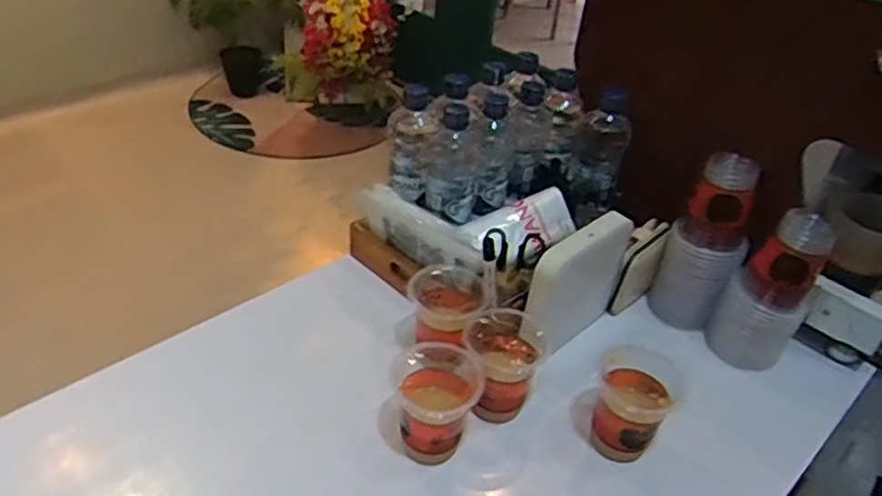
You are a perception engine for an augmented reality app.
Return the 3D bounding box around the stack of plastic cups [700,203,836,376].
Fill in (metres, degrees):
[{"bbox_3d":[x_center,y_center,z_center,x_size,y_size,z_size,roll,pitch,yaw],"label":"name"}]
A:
[{"bbox_3d":[0.393,0.047,0.841,0.085,0.197,0.077,34,45,30],"label":"stack of plastic cups"}]

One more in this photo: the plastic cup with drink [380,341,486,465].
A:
[{"bbox_3d":[-0.012,0.161,0.714,0.091,0.099,0.091,5,37,-4],"label":"plastic cup with drink"}]

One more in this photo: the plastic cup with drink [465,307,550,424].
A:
[{"bbox_3d":[0.064,0.126,0.758,0.084,0.098,0.092,5,37,-4],"label":"plastic cup with drink"}]

